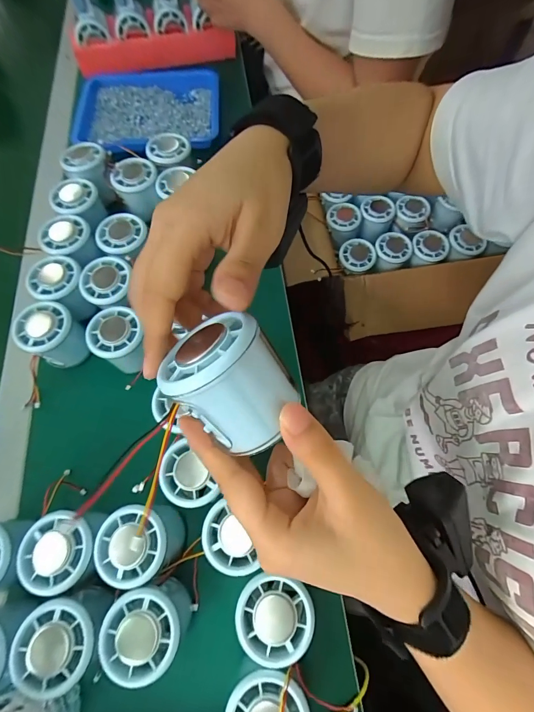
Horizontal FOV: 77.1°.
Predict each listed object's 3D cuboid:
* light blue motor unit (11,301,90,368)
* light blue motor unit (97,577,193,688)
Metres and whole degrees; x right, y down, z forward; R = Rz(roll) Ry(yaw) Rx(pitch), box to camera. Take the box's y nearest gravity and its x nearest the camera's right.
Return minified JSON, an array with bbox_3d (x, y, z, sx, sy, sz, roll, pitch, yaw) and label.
[{"bbox_3d":[-0.227,-0.020,0.364,0.059,0.056,0.057,23,70,11],"label":"light blue motor unit"},{"bbox_3d":[-0.092,0.211,0.266,0.054,0.057,0.054,-1,67,2],"label":"light blue motor unit"}]

